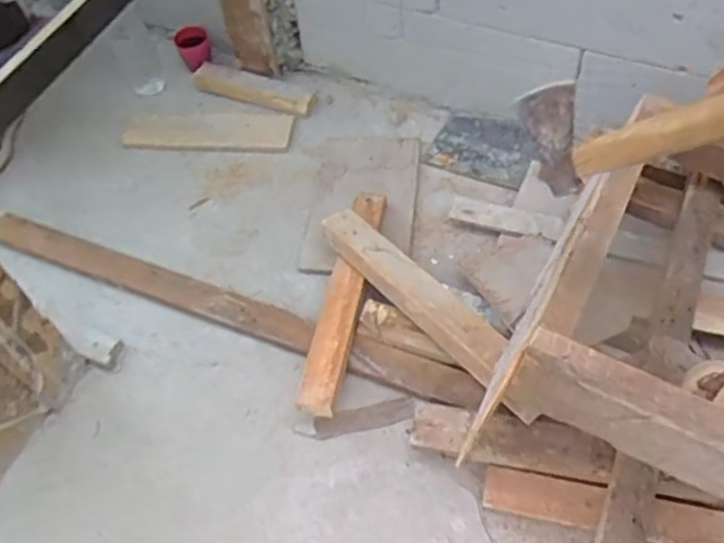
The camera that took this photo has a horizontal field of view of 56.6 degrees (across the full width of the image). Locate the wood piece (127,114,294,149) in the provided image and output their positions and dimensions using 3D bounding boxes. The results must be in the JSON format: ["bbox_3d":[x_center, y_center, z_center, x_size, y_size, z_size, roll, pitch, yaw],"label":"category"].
[{"bbox_3d":[-0.341,-0.306,1.486,0.386,0.023,0.097,-1,58,15],"label":"wood piece"}]

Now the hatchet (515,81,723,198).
[{"bbox_3d":[0.281,-0.131,0.529,0.311,0.082,0.054,-8,47,33],"label":"hatchet"}]

